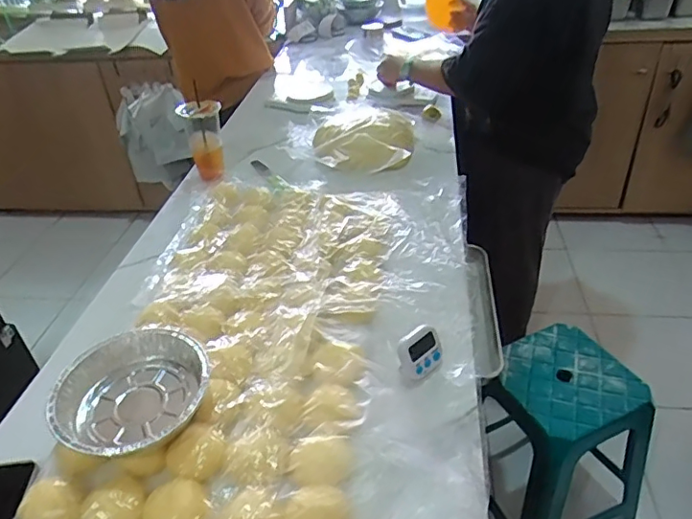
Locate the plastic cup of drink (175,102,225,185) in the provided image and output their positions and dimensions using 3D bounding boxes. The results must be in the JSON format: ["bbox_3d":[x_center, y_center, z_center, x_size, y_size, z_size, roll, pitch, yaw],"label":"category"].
[{"bbox_3d":[-0.293,-0.251,1.135,0.085,0.147,0.108,-11,37,-9],"label":"plastic cup of drink"}]

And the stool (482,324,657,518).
[{"bbox_3d":[0.466,0.432,1.244,0.319,0.432,0.291,-21,39,-21],"label":"stool"}]

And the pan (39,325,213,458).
[{"bbox_3d":[-0.243,0.161,0.637,0.173,0.051,0.170,-3,36,2],"label":"pan"}]

